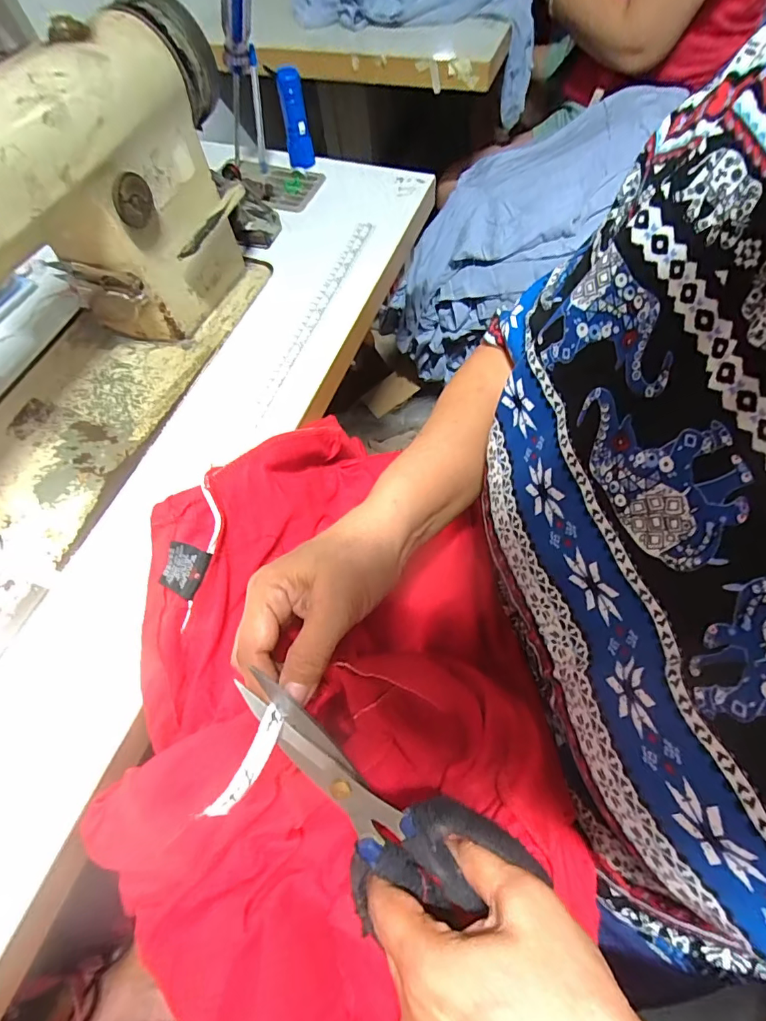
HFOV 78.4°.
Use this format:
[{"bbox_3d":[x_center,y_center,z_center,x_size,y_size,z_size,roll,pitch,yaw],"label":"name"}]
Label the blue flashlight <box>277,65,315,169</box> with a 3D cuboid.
[{"bbox_3d":[-0.105,-0.468,0.567,0.030,0.100,0.036,-11,64,-2],"label":"blue flashlight"}]

